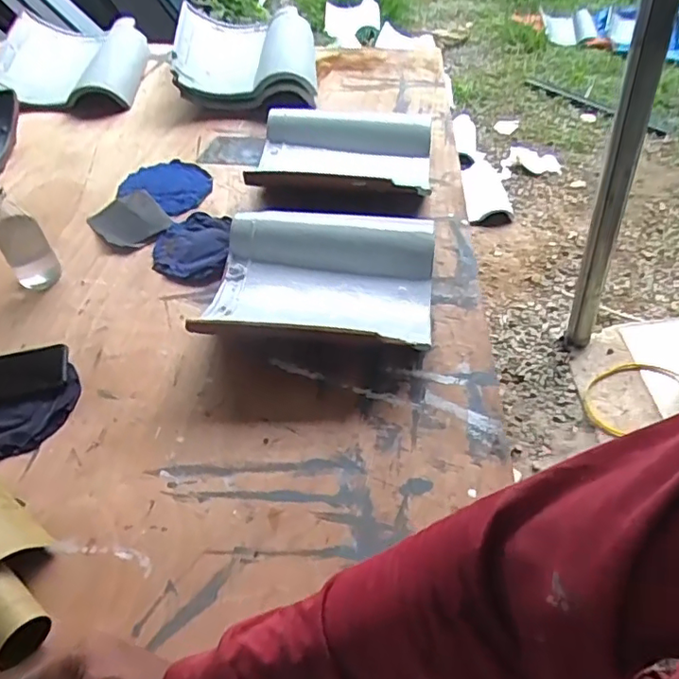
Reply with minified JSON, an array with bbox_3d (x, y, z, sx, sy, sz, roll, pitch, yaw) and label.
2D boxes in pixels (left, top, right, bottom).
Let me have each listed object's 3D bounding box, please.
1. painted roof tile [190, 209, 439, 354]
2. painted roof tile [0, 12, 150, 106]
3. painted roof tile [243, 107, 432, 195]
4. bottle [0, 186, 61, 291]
[{"bbox_3d":[-0.024,-0.096,0.840,0.316,0.090,0.265,2,49,6],"label":"painted roof tile"},{"bbox_3d":[-0.633,-0.665,1.367,0.321,0.097,0.321,-8,44,2],"label":"painted roof tile"},{"bbox_3d":[0.012,-0.373,1.086,0.323,0.072,0.306,0,49,4],"label":"painted roof tile"},{"bbox_3d":[-0.489,-0.154,0.876,0.066,0.169,0.061,-32,54,-22],"label":"bottle"}]

